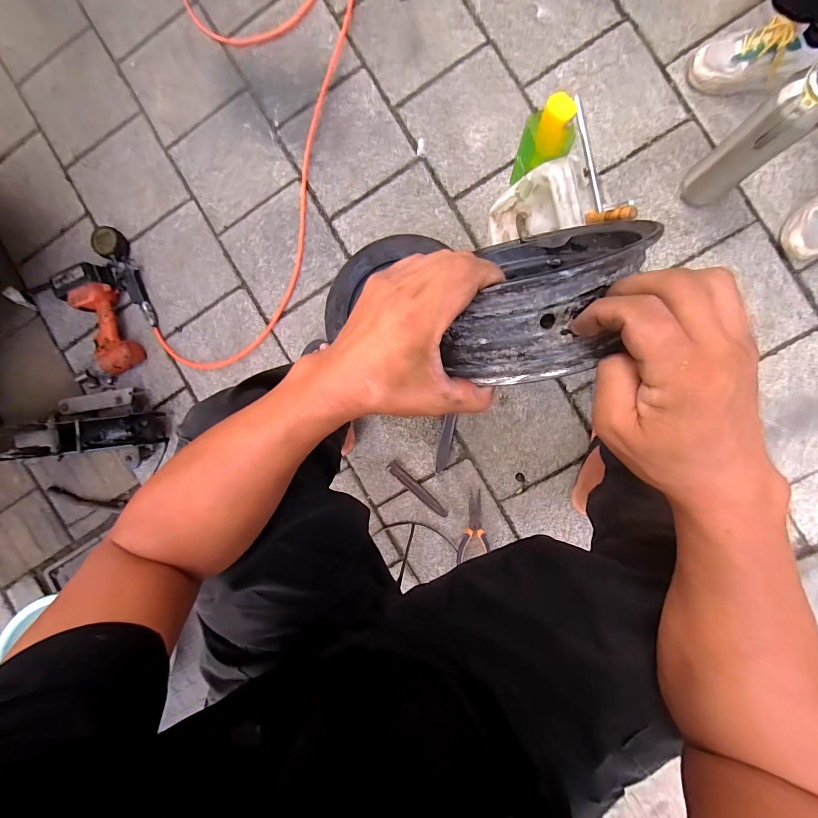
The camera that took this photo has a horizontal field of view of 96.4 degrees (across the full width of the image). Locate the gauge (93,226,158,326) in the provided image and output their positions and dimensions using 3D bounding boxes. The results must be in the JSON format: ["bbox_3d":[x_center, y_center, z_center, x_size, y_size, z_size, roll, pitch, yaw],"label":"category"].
[{"bbox_3d":[-0.674,-0.316,0.877,0.065,0.040,0.248,-25,89,6],"label":"gauge"}]

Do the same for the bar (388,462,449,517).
[{"bbox_3d":[0.020,0.186,0.842,0.172,0.007,0.029,42,95,4],"label":"bar"}]

